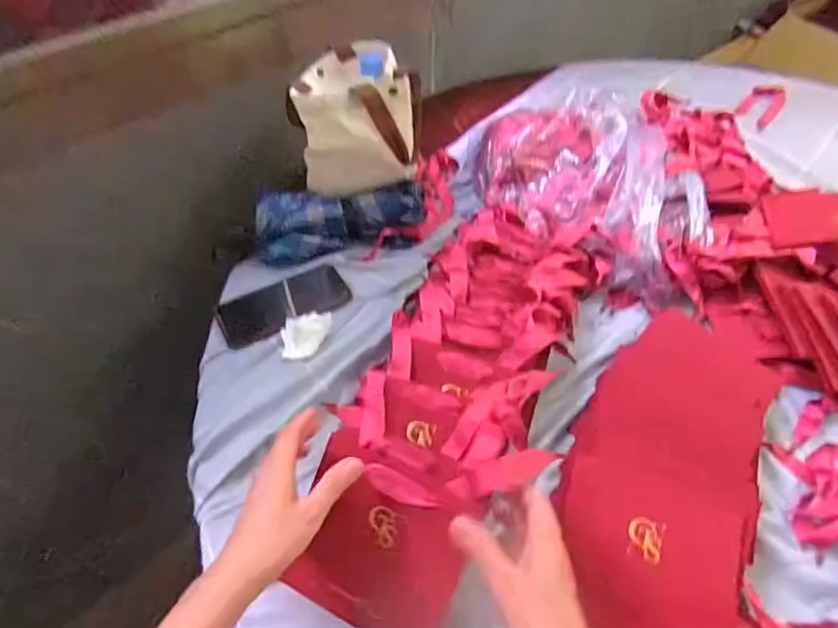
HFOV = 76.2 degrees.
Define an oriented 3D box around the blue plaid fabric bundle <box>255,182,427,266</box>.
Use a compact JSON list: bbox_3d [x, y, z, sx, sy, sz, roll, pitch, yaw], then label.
[{"bbox_3d":[-0.106,-0.124,0.742,0.235,0.066,0.079,-6,49,-5],"label":"blue plaid fabric bundle"}]

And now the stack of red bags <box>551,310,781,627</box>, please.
[{"bbox_3d":[0.235,0.140,0.509,0.163,0.071,0.394,22,53,18],"label":"stack of red bags"}]

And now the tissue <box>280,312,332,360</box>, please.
[{"bbox_3d":[-0.136,0.025,0.637,0.061,0.029,0.049,-4,49,-3],"label":"tissue"}]

